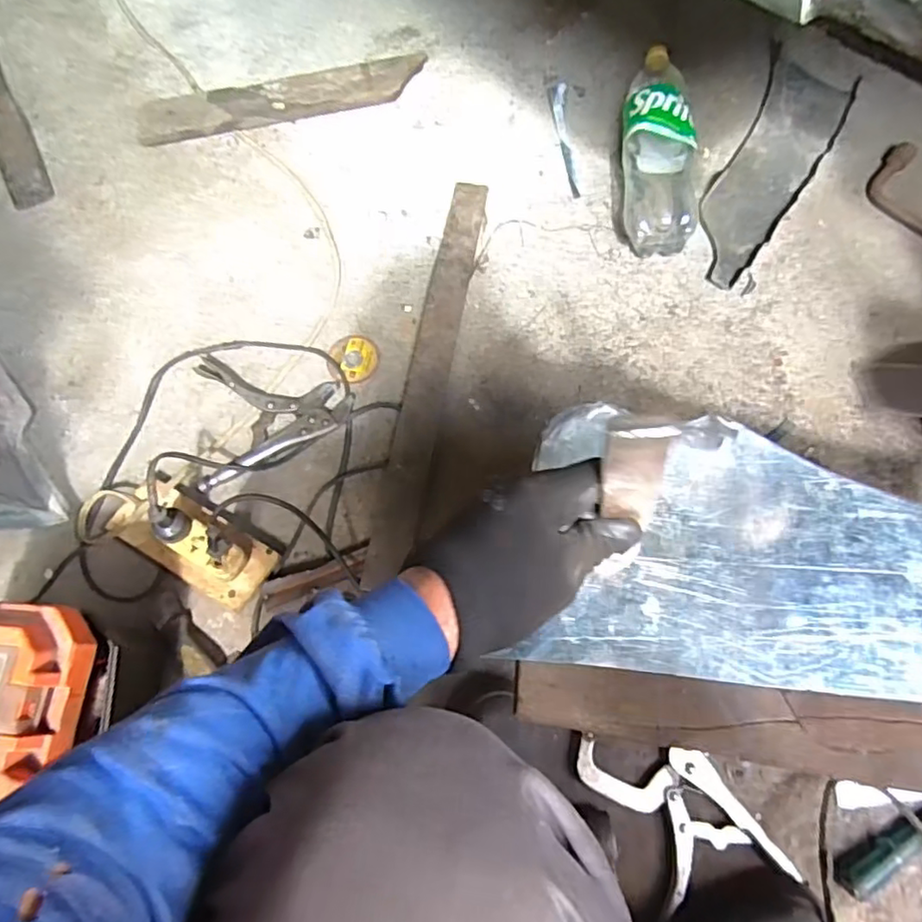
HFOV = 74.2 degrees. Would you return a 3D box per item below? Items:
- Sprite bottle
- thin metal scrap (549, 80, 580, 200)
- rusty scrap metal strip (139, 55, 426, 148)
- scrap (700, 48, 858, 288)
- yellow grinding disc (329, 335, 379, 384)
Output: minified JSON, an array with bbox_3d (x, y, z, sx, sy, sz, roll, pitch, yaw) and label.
[{"bbox_3d":[0.276,-0.439,0.847,0.104,0.090,0.330,5,71,3],"label":"Sprite bottle"},{"bbox_3d":[0.156,-0.482,0.904,0.025,0.019,0.204,-5,70,0],"label":"thin metal scrap"},{"bbox_3d":[-0.272,-0.551,0.931,0.429,0.020,0.074,-12,82,-4],"label":"rusty scrap metal strip"},{"bbox_3d":[0.447,-0.423,0.884,0.121,0.012,0.418,27,74,11],"label":"scrap"},{"bbox_3d":[-0.142,-0.136,0.811,0.064,0.006,0.069,-1,71,2],"label":"yellow grinding disc"}]

